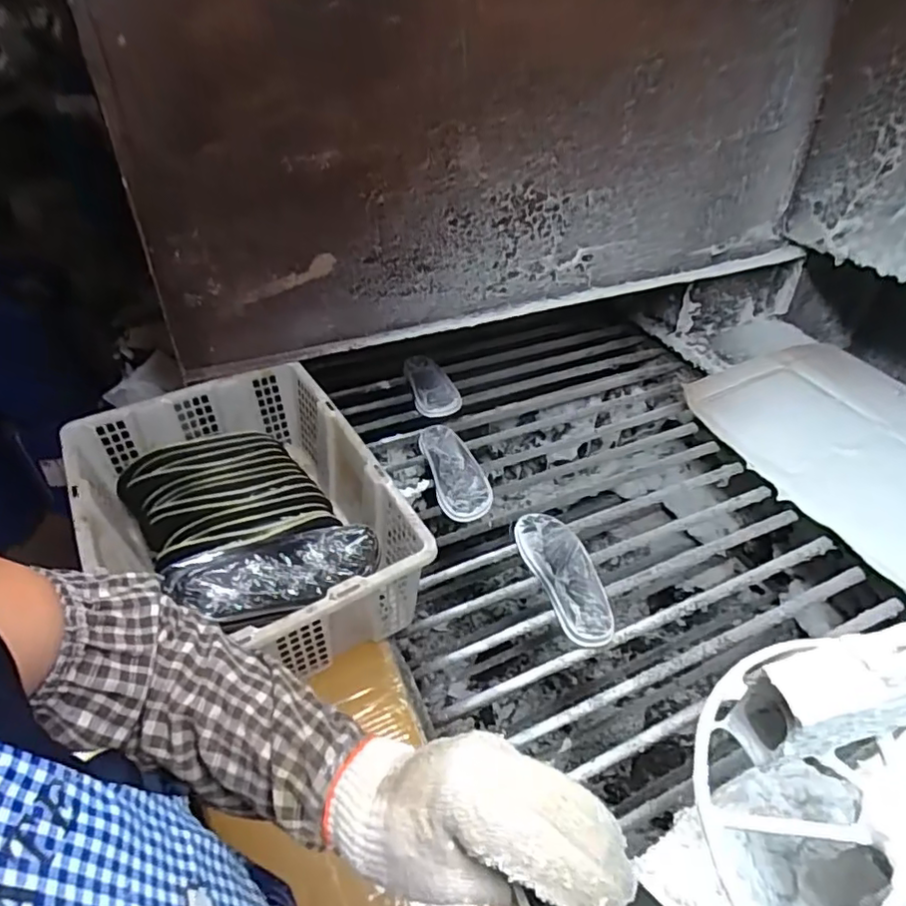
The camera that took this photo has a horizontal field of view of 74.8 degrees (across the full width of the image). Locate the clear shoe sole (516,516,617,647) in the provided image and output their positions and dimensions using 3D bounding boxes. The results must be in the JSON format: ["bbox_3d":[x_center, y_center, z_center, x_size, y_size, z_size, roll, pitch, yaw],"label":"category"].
[{"bbox_3d":[0.168,0.183,0.890,0.098,0.023,0.225,-10,44,-13],"label":"clear shoe sole"}]

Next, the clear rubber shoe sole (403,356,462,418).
[{"bbox_3d":[-0.046,-0.143,1.275,0.095,0.051,0.222,-8,44,-11],"label":"clear rubber shoe sole"}]

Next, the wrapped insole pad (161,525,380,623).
[{"bbox_3d":[-0.190,0.131,0.679,0.223,0.020,0.098,-9,42,-34],"label":"wrapped insole pad"}]

